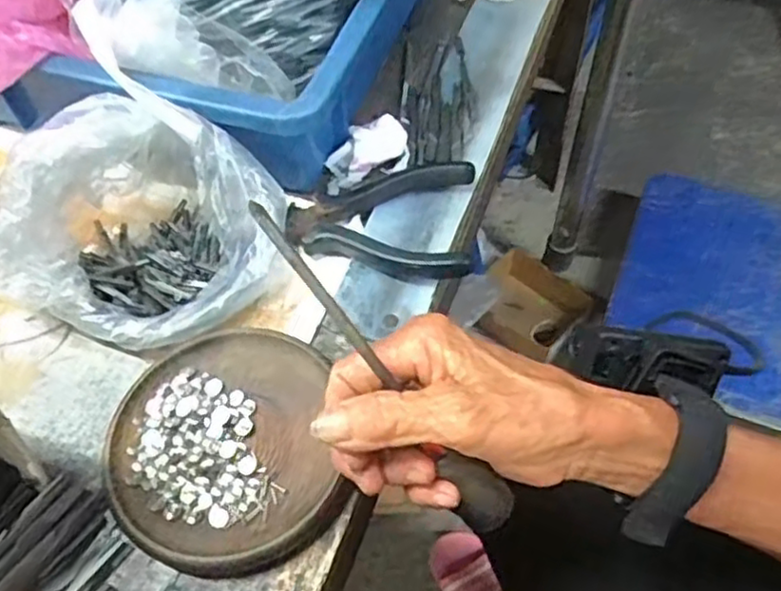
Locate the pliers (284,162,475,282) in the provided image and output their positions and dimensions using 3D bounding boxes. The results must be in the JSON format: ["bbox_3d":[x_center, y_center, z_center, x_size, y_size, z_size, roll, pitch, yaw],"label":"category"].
[{"bbox_3d":[-0.003,-0.048,0.394,0.104,0.018,0.077,10,55,11],"label":"pliers"}]

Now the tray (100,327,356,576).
[{"bbox_3d":[-0.078,0.070,0.327,0.101,0.012,0.113,-12,54,-5],"label":"tray"}]

